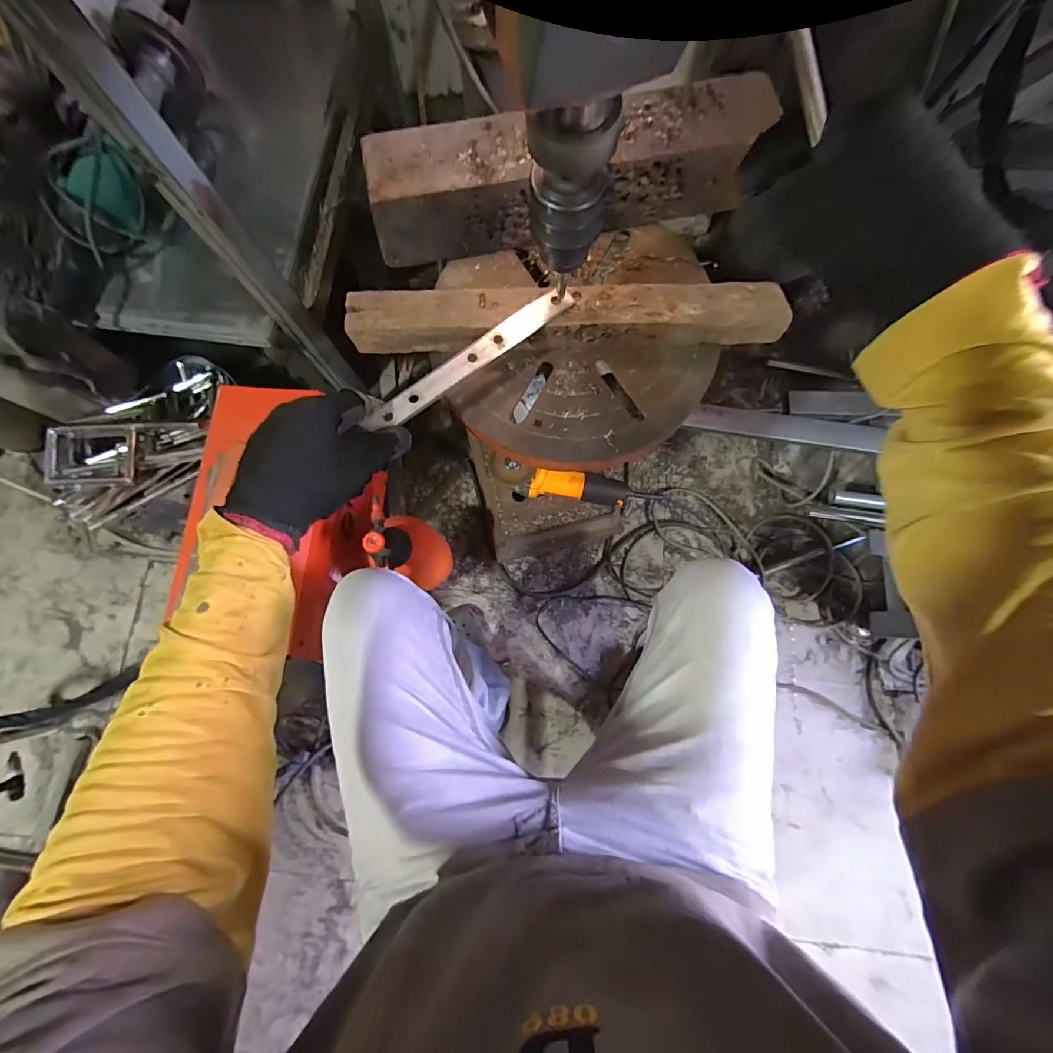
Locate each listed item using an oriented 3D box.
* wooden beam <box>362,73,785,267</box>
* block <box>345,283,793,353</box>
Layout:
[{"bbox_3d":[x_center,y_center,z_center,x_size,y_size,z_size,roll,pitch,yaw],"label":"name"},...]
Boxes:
[{"bbox_3d":[0.025,-0.355,0.457,0.362,0.086,0.095,-6,78,0],"label":"wooden beam"},{"bbox_3d":[0.038,-0.211,0.448,0.430,0.040,0.061,0,78,1],"label":"block"}]

